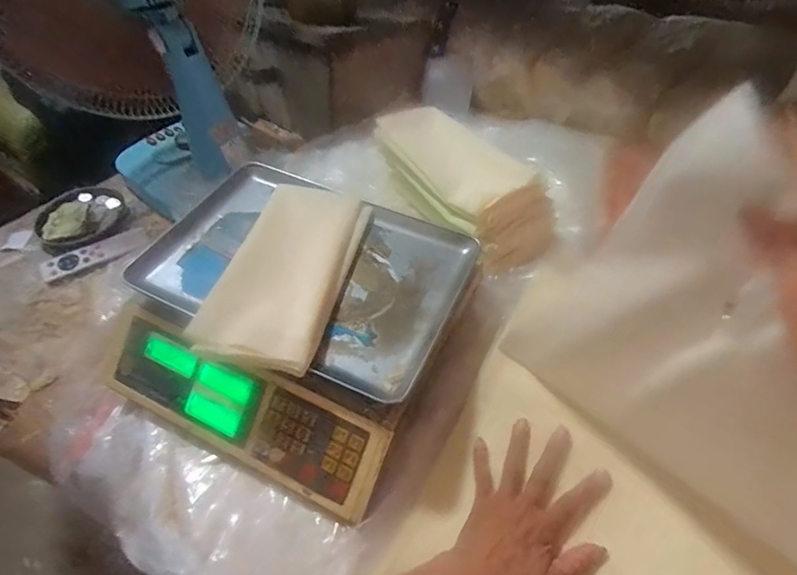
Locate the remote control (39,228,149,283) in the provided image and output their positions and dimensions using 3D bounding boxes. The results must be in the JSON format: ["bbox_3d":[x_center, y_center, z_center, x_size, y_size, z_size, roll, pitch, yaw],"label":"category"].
[{"bbox_3d":[-0.462,-0.053,0.729,0.146,0.020,0.044,-28,55,-20],"label":"remote control"}]

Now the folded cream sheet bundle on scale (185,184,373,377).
[{"bbox_3d":[-0.115,-0.023,0.513,0.117,0.032,0.248,9,51,10],"label":"folded cream sheet bundle on scale"}]

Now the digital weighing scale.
[{"bbox_3d":[-0.117,0.032,0.548,0.340,0.126,0.315,20,53,18],"label":"digital weighing scale"}]

